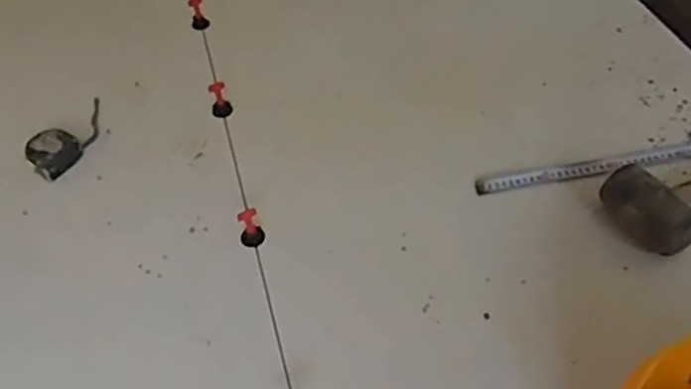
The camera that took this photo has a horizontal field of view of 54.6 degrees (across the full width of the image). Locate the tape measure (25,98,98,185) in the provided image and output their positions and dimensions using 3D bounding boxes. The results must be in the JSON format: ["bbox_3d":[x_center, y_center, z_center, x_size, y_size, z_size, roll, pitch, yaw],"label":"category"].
[{"bbox_3d":[-0.405,-0.094,0.991,0.058,0.036,0.165,14,51,16],"label":"tape measure"}]

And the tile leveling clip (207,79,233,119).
[{"bbox_3d":[-0.192,-0.148,1.024,0.027,0.059,0.023,-33,55,-23],"label":"tile leveling clip"}]

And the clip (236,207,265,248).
[{"bbox_3d":[-0.121,0.039,0.851,0.029,0.050,0.030,-2,49,2],"label":"clip"}]

